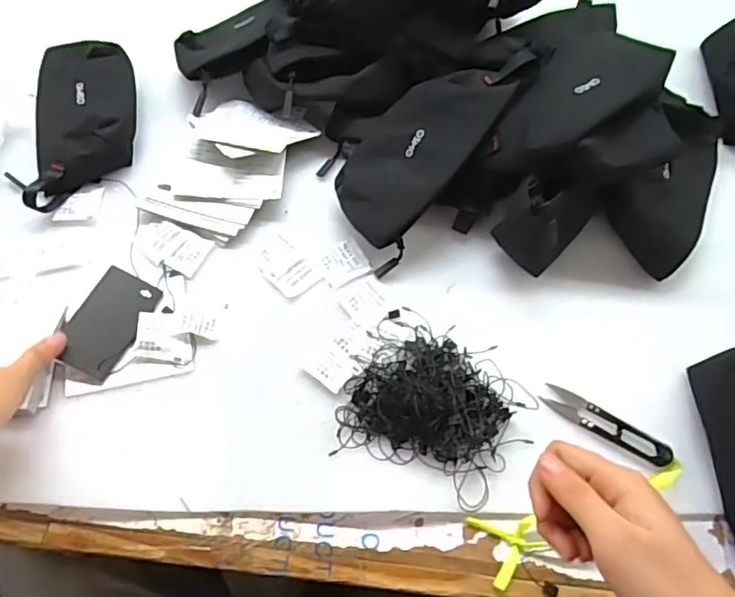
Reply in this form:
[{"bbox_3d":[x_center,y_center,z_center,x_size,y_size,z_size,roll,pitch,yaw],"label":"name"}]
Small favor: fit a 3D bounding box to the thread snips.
[{"bbox_3d":[0.187,0.098,0.448,0.101,0.010,0.026,26,64,12],"label":"thread snips"}]

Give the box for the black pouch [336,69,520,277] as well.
[{"bbox_3d":[0.041,-0.136,0.521,0.182,0.030,0.111,-48,60,1],"label":"black pouch"}]

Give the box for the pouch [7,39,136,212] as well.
[{"bbox_3d":[-0.284,-0.179,0.566,0.101,0.035,0.202,-6,63,-5],"label":"pouch"}]

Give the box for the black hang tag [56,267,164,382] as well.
[{"bbox_3d":[-0.215,0.020,0.476,0.050,0.004,0.089,27,66,-3],"label":"black hang tag"}]

